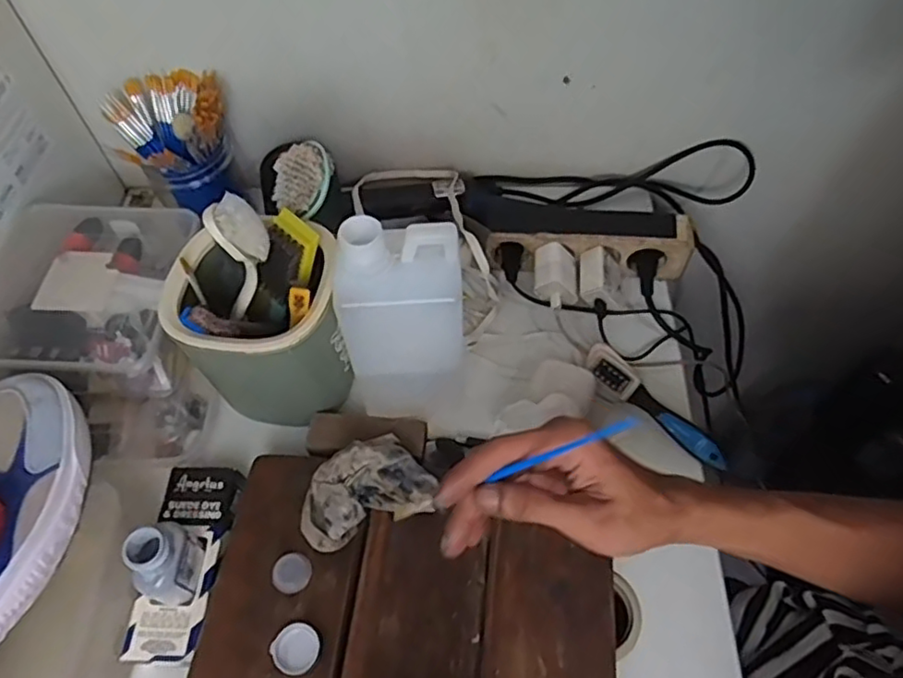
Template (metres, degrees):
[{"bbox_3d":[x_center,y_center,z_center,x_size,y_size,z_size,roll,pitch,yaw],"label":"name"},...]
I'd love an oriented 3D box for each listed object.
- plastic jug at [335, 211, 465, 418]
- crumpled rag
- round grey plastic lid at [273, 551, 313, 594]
[{"bbox_3d":[-0.033,-0.010,0.469,0.083,0.173,0.050,3,57,4],"label":"plastic jug"},{"bbox_3d":[-0.065,0.114,0.465,0.095,0.041,0.063,-32,62,-17],"label":"crumpled rag"},{"bbox_3d":[-0.114,0.167,0.453,0.027,0.006,0.026,-1,57,1],"label":"round grey plastic lid"}]

